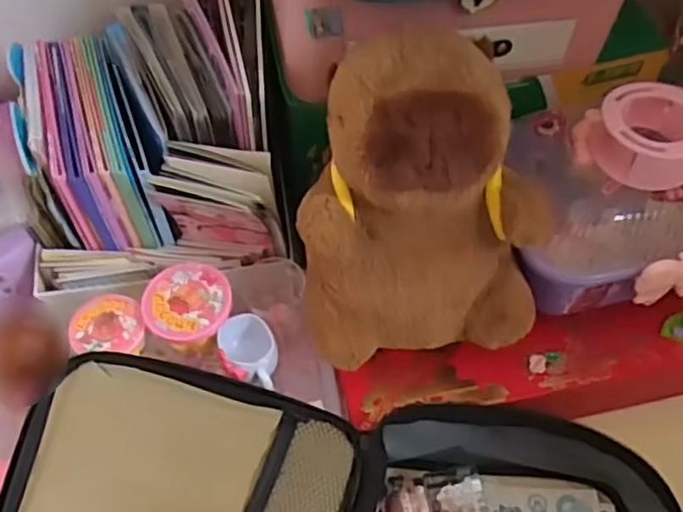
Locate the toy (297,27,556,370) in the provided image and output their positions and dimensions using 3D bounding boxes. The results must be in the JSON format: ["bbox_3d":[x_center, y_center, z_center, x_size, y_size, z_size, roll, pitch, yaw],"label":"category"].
[{"bbox_3d":[0.050,-0.034,0.440,0.153,0.184,0.122,-7,53,-4],"label":"toy"}]

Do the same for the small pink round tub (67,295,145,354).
[{"bbox_3d":[-0.174,0.055,0.511,0.054,0.028,0.050,-2,53,-1],"label":"small pink round tub"}]

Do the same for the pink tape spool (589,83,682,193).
[{"bbox_3d":[0.213,-0.082,0.462,0.071,0.038,0.070,-1,53,1],"label":"pink tape spool"}]

